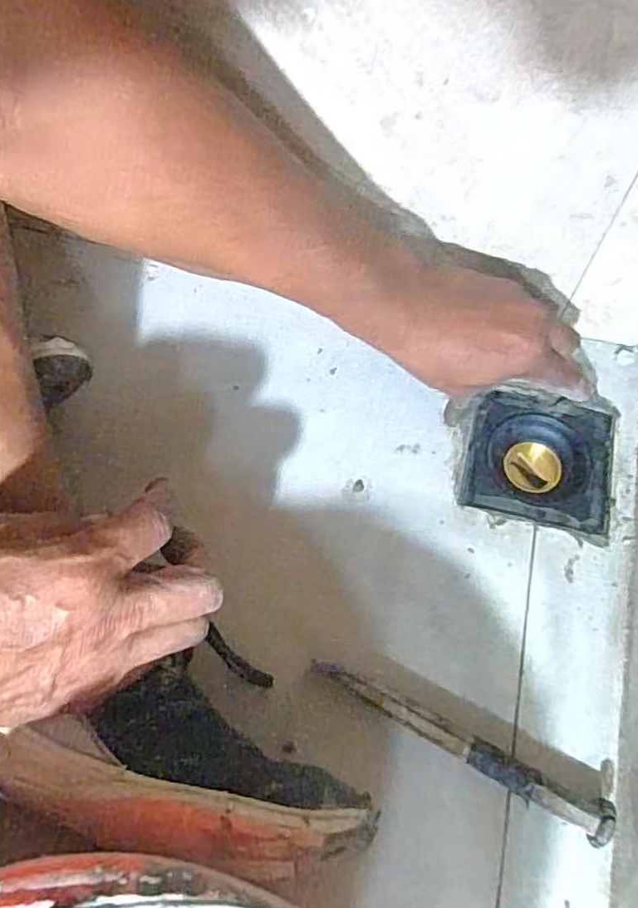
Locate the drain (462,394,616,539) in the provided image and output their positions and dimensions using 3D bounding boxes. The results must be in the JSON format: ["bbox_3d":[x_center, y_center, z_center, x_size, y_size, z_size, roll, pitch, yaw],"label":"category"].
[{"bbox_3d":[0.159,0.010,0.484,0.099,0.036,0.098,13,66,6],"label":"drain"}]

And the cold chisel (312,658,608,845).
[{"bbox_3d":[0.078,0.165,0.375,0.176,0.026,0.018,27,68,12],"label":"cold chisel"}]

